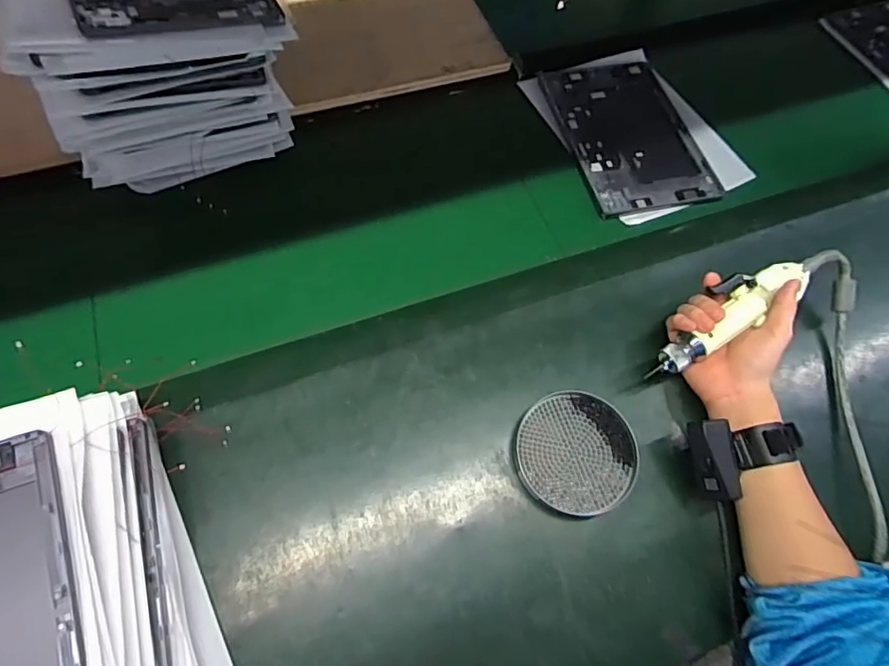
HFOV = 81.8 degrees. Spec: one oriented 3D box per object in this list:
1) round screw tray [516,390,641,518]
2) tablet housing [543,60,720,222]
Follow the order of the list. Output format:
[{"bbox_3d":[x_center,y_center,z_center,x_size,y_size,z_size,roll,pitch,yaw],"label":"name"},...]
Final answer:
[{"bbox_3d":[0.128,0.113,0.493,0.111,0.012,0.115,1,66,-2],"label":"round screw tray"},{"bbox_3d":[0.243,-0.264,0.681,0.165,0.011,0.250,-9,66,-7],"label":"tablet housing"}]

